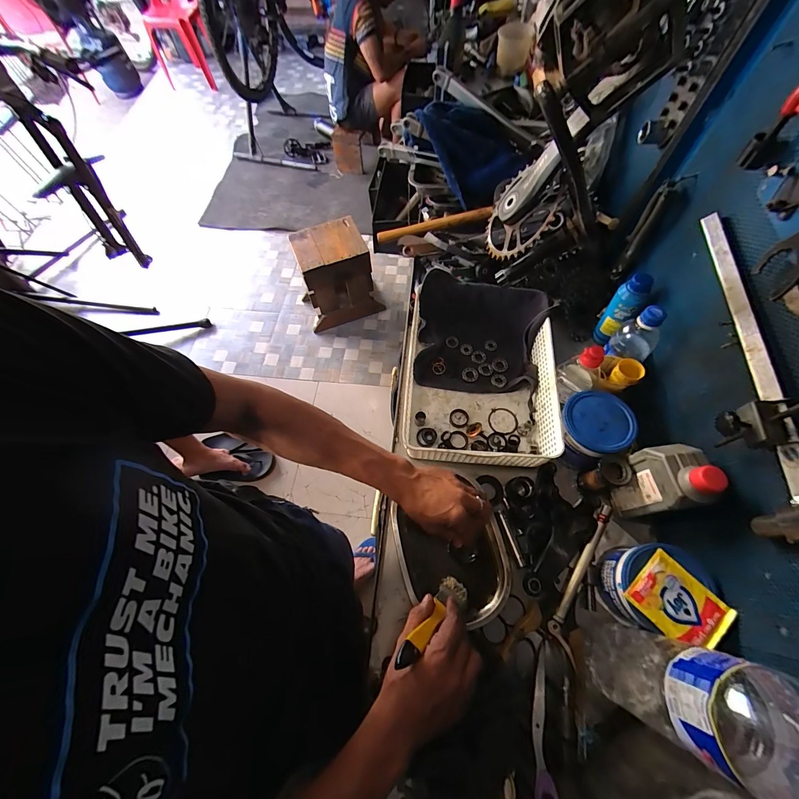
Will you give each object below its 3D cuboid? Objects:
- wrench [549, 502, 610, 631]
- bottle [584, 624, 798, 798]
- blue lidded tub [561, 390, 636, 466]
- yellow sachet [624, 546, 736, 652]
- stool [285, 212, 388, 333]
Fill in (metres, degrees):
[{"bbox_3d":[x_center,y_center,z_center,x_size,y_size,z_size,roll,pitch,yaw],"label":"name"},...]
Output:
[{"bbox_3d":[0.265,0.242,0.494,0.018,0.019,0.193,30,69,16],"label":"wrench"},{"bbox_3d":[0.284,0.289,0.325,0.092,0.303,0.093,19,66,11],"label":"bottle"},{"bbox_3d":[0.306,0.047,0.552,0.100,0.079,0.102,-1,64,2],"label":"blue lidded tub"},{"bbox_3d":[0.336,0.247,0.411,0.078,0.011,0.096,-42,69,-17],"label":"yellow sachet"},{"bbox_3d":[-0.312,-0.600,1.680,0.353,0.405,0.260,-19,65,-7],"label":"stool"}]

